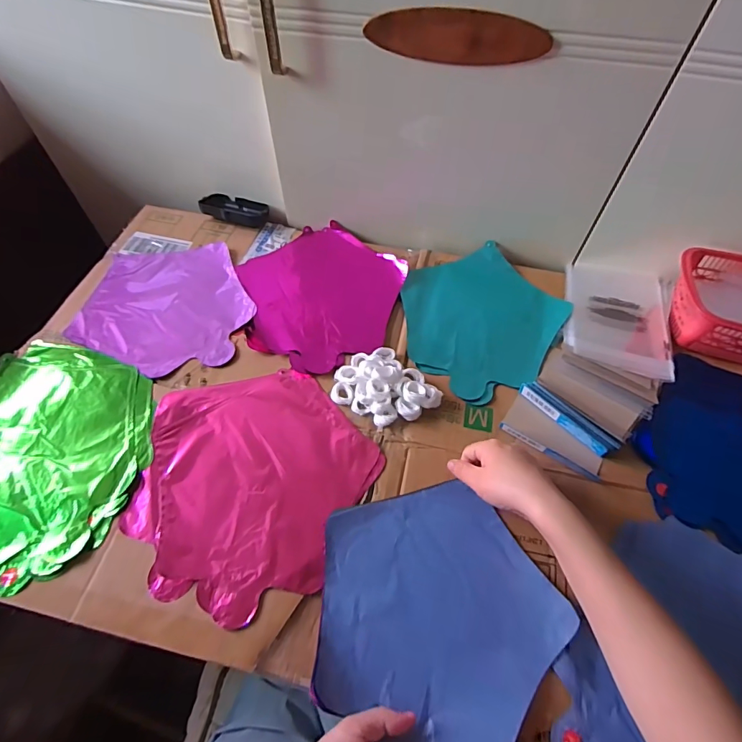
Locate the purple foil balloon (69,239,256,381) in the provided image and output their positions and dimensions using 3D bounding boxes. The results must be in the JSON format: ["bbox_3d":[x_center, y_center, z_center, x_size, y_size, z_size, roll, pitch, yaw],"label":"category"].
[{"bbox_3d":[-0.282,-0.088,0.608,0.226,0.017,0.223,0,57,-1],"label":"purple foil balloon"}]

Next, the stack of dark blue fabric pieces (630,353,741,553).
[{"bbox_3d":[0.429,0.093,0.502,0.231,0.021,0.223,18,57,10],"label":"stack of dark blue fabric pieces"}]

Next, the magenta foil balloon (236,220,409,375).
[{"bbox_3d":[-0.072,-0.115,0.621,0.235,0.014,0.238,0,57,-1],"label":"magenta foil balloon"}]

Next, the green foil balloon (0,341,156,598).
[{"bbox_3d":[-0.363,0.083,0.481,0.237,0.021,0.247,19,59,11],"label":"green foil balloon"}]

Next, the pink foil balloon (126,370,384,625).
[{"bbox_3d":[-0.133,0.110,0.474,0.241,0.005,0.253,-36,64,-21],"label":"pink foil balloon"}]

